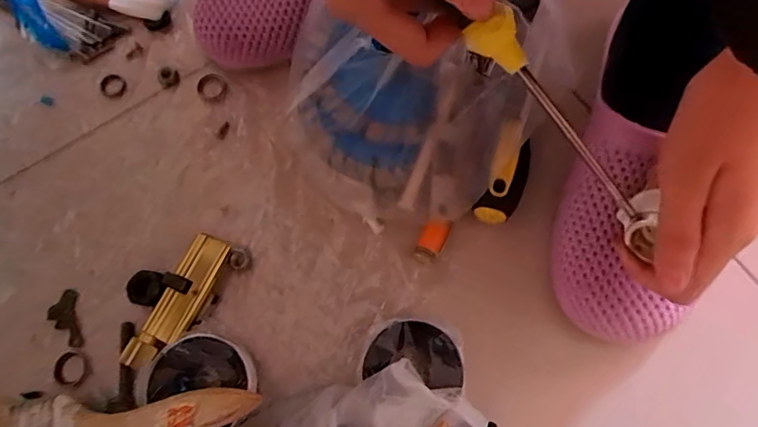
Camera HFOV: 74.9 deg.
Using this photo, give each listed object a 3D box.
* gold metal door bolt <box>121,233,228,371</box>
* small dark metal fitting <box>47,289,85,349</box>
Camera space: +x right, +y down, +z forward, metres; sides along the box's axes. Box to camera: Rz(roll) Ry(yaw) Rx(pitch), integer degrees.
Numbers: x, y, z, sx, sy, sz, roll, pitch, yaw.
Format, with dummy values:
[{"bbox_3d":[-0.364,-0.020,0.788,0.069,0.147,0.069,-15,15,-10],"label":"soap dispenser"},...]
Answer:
[{"bbox_3d":[-0.124,0.056,0.311,0.026,0.014,0.087,27,75,10],"label":"gold metal door bolt"},{"bbox_3d":[-0.201,0.068,0.316,0.020,0.004,0.037,-15,72,-3],"label":"small dark metal fitting"}]

